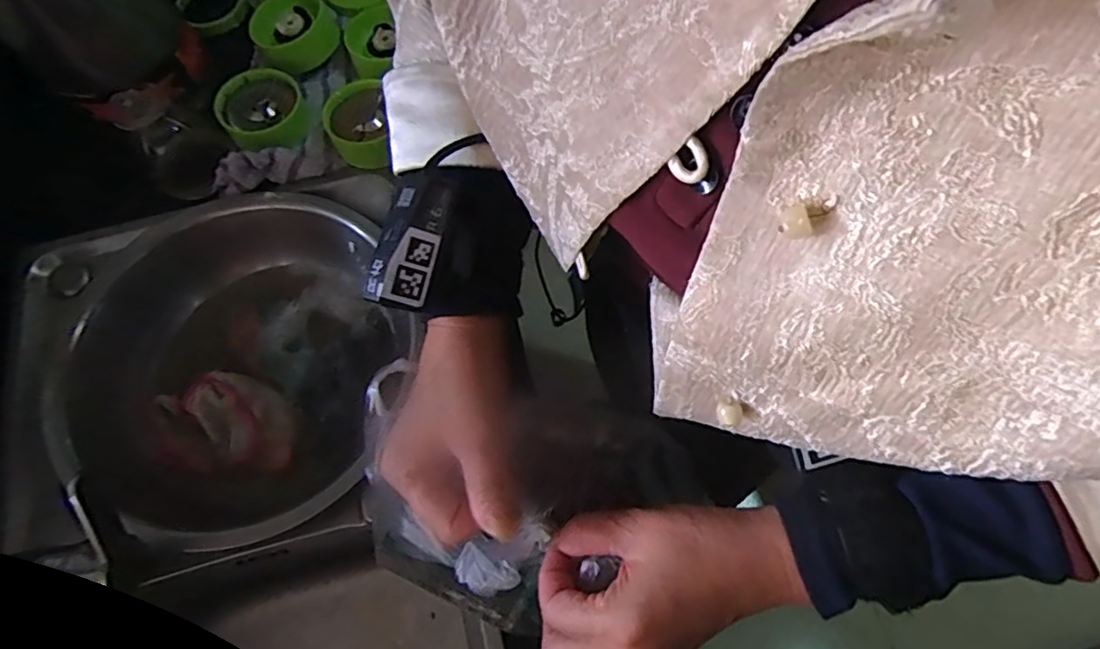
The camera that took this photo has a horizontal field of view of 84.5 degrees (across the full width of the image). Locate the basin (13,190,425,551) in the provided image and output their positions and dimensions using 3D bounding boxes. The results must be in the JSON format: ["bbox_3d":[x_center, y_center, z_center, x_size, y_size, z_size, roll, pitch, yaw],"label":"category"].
[{"bbox_3d":[-0.309,0.041,0.574,0.302,0.088,0.324,-1,69,2],"label":"basin"}]

